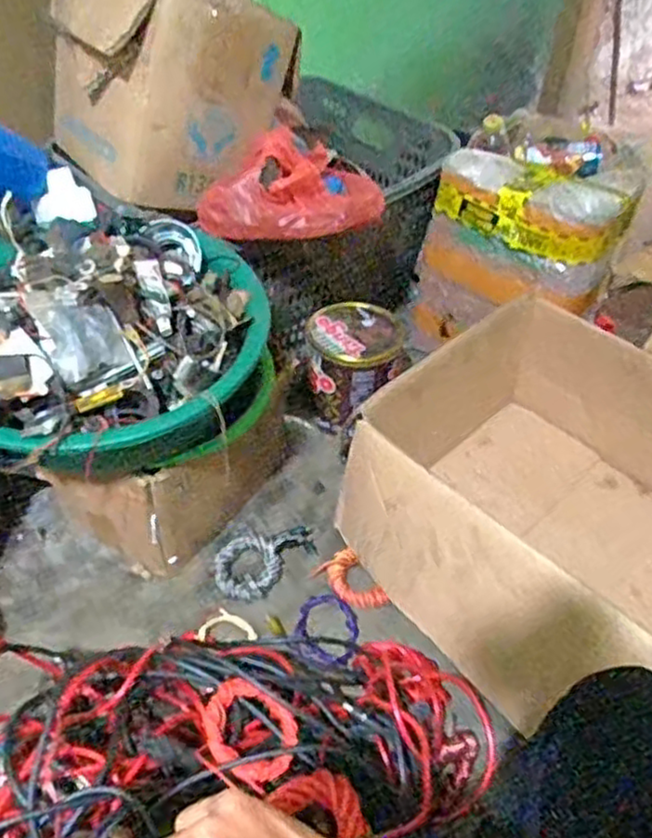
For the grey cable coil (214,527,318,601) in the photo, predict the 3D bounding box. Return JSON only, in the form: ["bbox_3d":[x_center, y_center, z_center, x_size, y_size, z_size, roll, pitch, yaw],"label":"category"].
[{"bbox_3d":[-0.081,0.176,0.906,0.081,0.021,0.138,33,51,27],"label":"grey cable coil"}]

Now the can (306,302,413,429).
[{"bbox_3d":[0.054,-0.083,1.073,0.156,0.121,0.161,2,44,-2],"label":"can"}]

